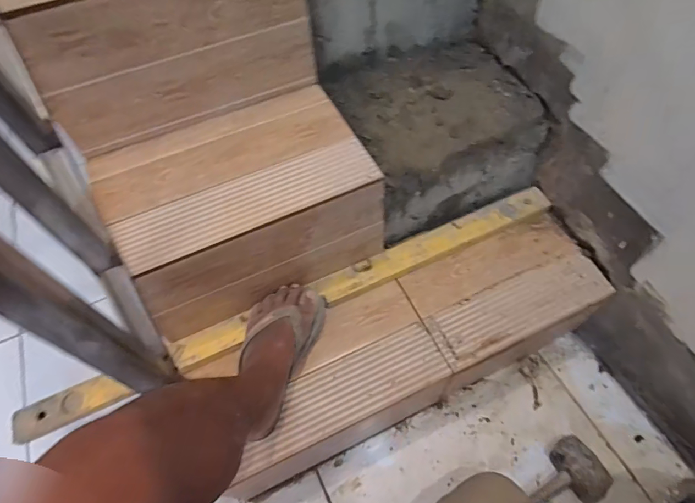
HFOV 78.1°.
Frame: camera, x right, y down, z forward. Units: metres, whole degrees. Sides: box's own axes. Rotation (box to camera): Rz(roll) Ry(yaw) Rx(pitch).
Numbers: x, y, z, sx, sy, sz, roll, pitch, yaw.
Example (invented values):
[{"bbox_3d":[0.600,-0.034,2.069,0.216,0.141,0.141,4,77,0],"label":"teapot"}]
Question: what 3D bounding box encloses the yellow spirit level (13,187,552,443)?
[{"bbox_3d":[-0.060,0.084,0.749,0.985,0.033,0.059,-23,59,-10],"label":"yellow spirit level"}]

